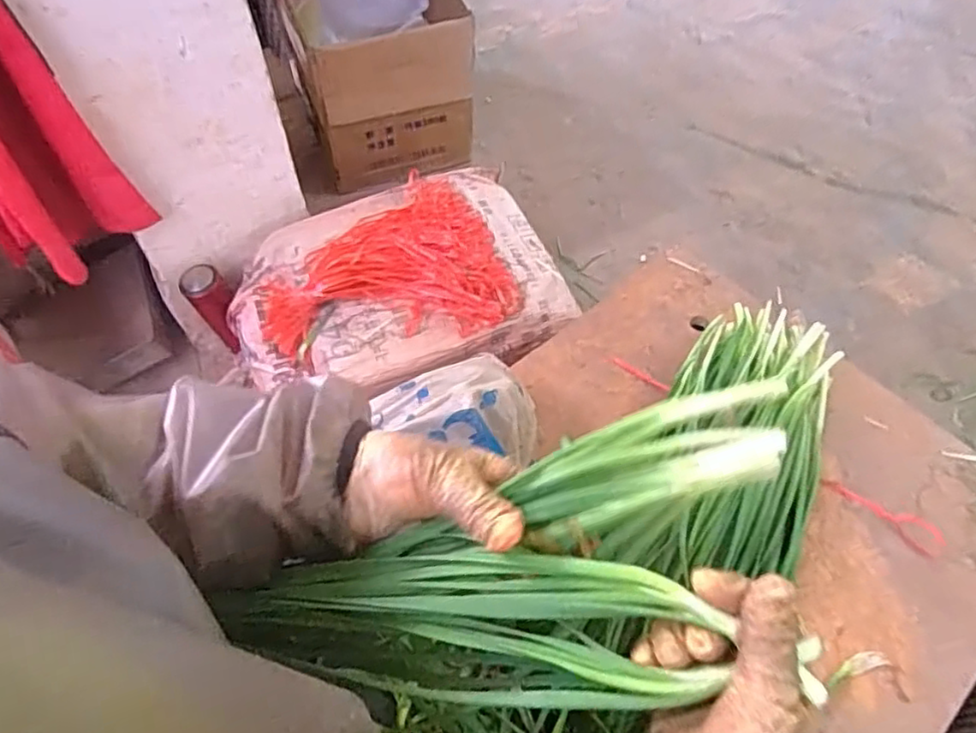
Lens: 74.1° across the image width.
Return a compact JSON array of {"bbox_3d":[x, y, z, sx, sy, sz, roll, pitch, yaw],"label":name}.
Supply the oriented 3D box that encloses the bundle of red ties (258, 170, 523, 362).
[{"bbox_3d":[-0.168,-0.152,1.003,0.374,0.064,0.320,-16,58,-11],"label":"bundle of red ties"}]

